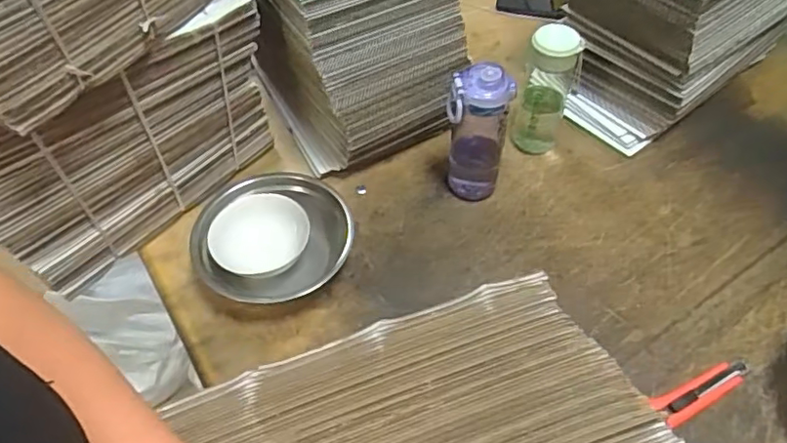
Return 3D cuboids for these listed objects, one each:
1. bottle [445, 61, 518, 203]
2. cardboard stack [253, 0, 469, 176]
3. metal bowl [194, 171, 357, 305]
[{"bbox_3d":[0.119,-0.127,0.835,0.075,0.212,0.077,0,52,1],"label":"bottle"},{"bbox_3d":[-0.094,-0.323,0.930,0.253,0.303,0.428,-21,54,-15],"label":"cardboard stack"},{"bbox_3d":[-0.159,0.029,0.803,0.197,0.073,0.201,0,52,1],"label":"metal bowl"}]

